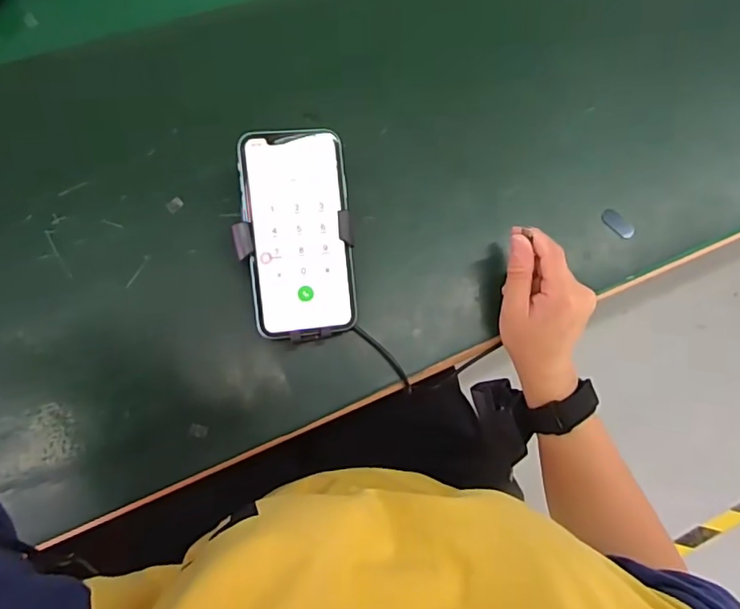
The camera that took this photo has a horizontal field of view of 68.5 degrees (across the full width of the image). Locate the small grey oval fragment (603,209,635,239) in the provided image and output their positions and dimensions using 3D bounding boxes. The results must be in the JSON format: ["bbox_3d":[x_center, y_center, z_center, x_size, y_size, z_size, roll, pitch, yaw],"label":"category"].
[{"bbox_3d":[0.222,-0.072,0.486,0.032,0.005,0.016,44,79,-1],"label":"small grey oval fragment"}]

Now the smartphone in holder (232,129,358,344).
[{"bbox_3d":[-0.058,-0.050,0.418,0.086,0.046,0.153,-8,84,-9],"label":"smartphone in holder"}]

